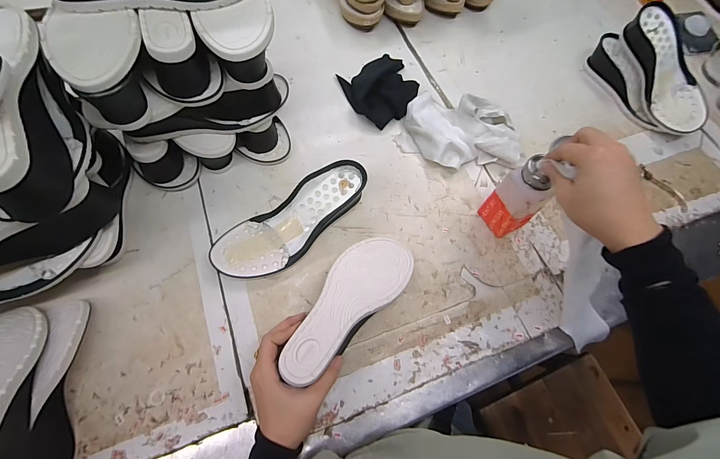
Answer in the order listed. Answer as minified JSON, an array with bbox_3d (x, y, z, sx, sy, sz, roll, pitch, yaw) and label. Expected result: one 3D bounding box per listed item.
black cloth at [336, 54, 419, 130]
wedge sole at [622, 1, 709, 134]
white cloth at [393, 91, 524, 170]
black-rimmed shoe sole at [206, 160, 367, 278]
[{"bbox_3d":[0.039,-0.254,0.572,0.123,0.030,0.146,-22,71,-13],"label":"black cloth"},{"bbox_3d":[0.531,-0.275,0.566,0.084,0.060,0.221,-25,94,-12],"label":"wedge sole"},{"bbox_3d":[0.163,-0.158,0.530,0.192,0.043,0.126,10,67,0],"label":"white cloth"},{"bbox_3d":[-0.091,-0.009,0.444,0.230,0.054,0.089,-28,72,-14],"label":"black-rimmed shoe sole"}]

